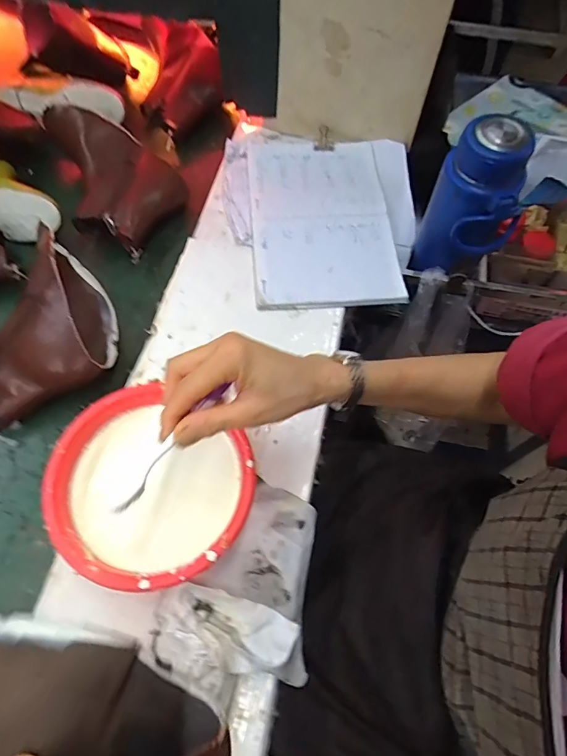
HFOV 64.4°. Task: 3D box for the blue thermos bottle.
[{"bbox_3d":[0.242,-0.224,0.576,0.105,0.176,0.090,14,64,5],"label":"blue thermos bottle"}]

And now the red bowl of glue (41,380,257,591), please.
[{"bbox_3d":[-0.127,0.112,0.457,0.194,0.079,0.188,29,67,12],"label":"red bowl of glue"}]

